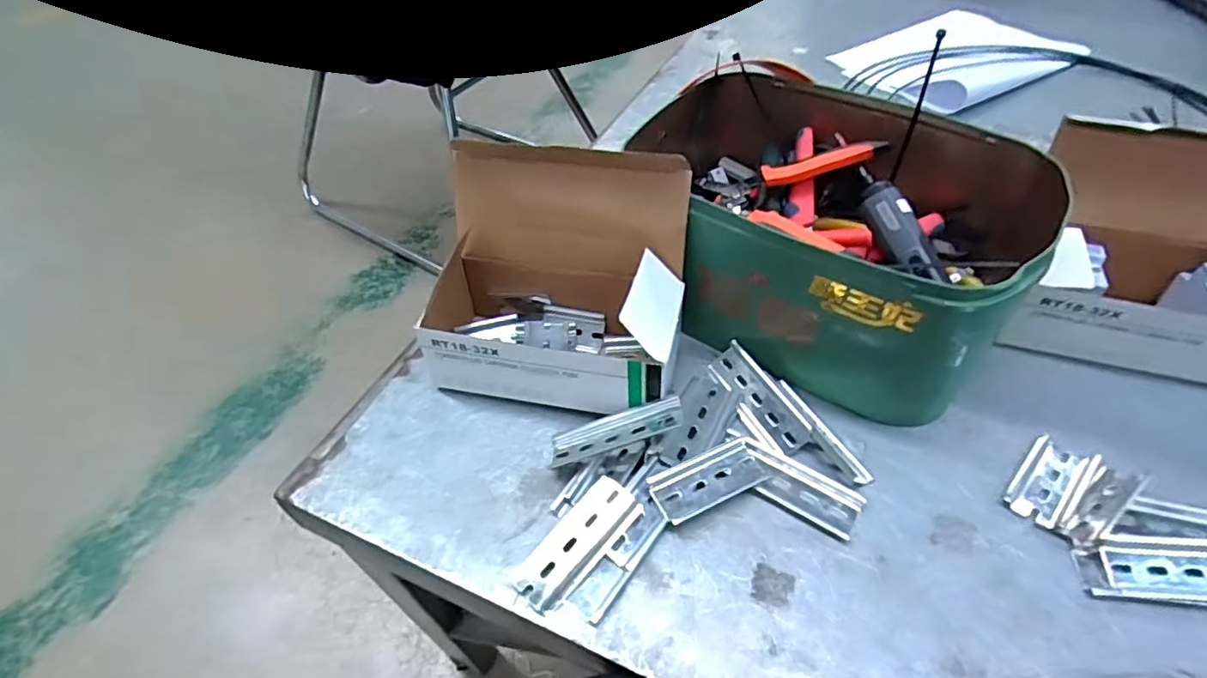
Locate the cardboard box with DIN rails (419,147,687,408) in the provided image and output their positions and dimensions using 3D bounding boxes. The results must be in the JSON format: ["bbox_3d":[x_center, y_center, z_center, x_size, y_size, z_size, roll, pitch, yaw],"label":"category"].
[{"bbox_3d":[-0.037,-0.040,0.461,0.193,0.149,0.126,8,50,11],"label":"cardboard box with DIN rails"}]

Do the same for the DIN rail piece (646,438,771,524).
[{"bbox_3d":[0.074,0.099,0.423,0.081,0.012,0.036,-21,51,-14],"label":"DIN rail piece"}]

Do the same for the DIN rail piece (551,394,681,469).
[{"bbox_3d":[0.009,0.066,0.442,0.100,0.011,0.033,-20,48,12],"label":"DIN rail piece"}]

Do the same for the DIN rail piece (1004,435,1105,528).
[{"bbox_3d":[0.309,0.099,0.417,0.038,0.008,0.072,35,59,29],"label":"DIN rail piece"}]

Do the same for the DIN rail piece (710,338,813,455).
[{"bbox_3d":[0.118,0.043,0.463,0.030,0.015,0.096,-22,51,-15],"label":"DIN rail piece"}]

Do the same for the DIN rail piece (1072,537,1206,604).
[{"bbox_3d":[0.349,0.143,0.374,0.101,0.007,0.039,-1,49,3],"label":"DIN rail piece"}]

